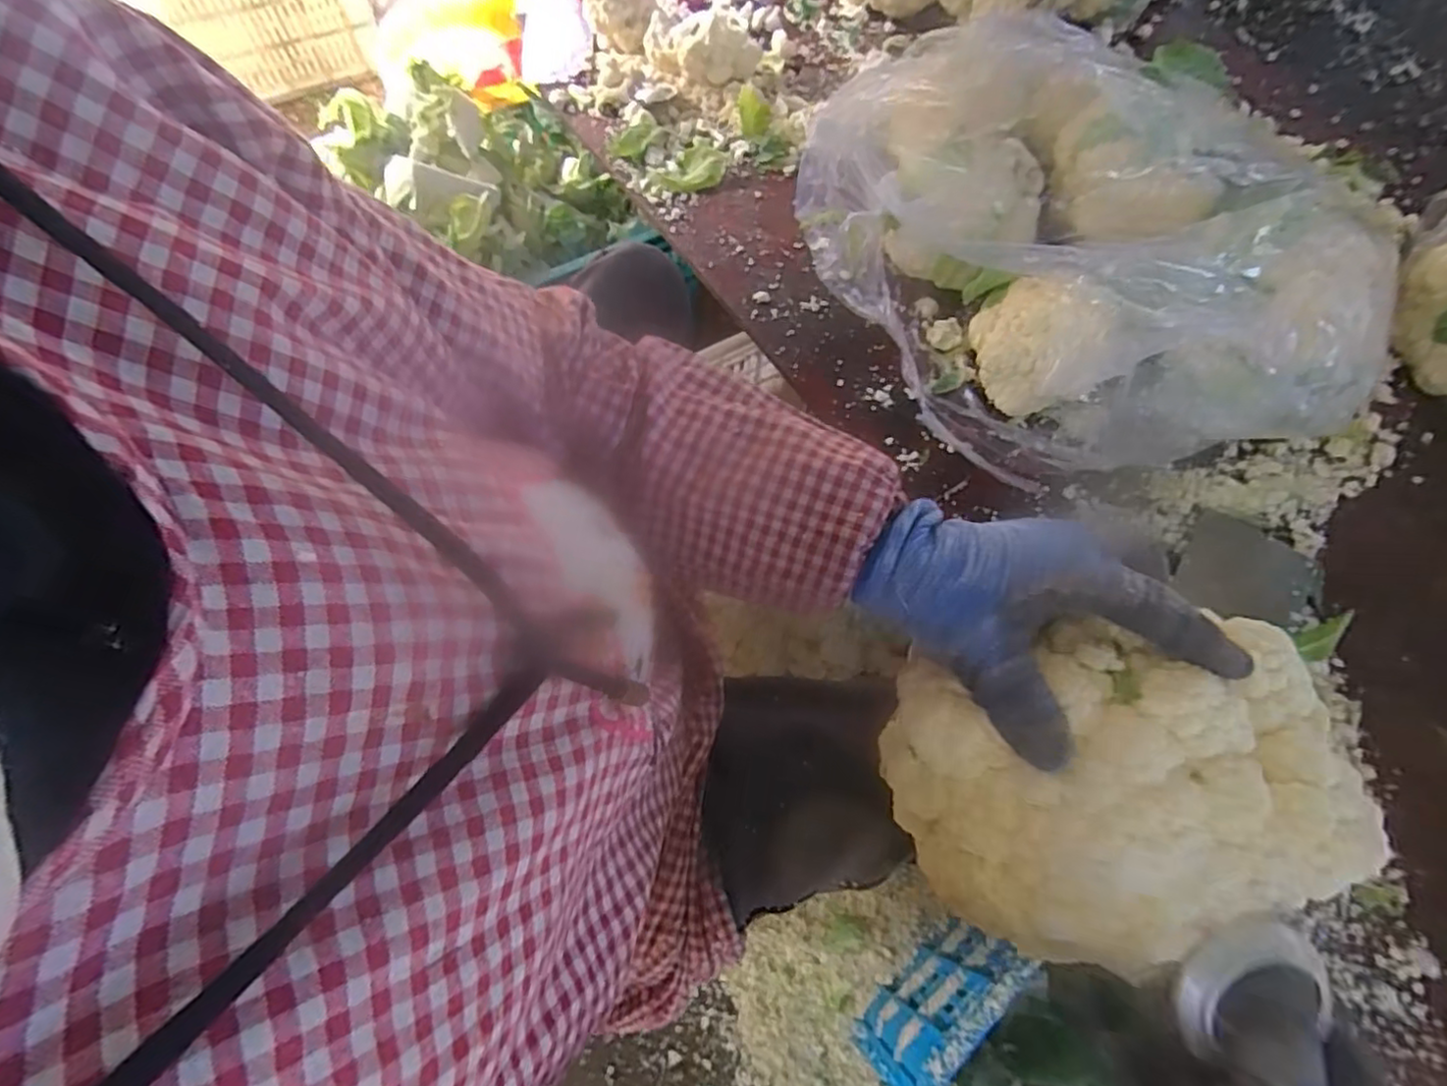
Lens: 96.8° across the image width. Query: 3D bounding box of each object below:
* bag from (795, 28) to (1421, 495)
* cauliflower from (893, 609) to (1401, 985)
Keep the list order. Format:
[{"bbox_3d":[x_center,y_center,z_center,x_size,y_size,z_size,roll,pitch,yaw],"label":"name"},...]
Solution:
[{"bbox_3d":[0.320,-0.263,0.589,0.311,0.182,0.451,-25,69,-13],"label":"bag"},{"bbox_3d":[0.165,0.114,0.287,0.160,0.118,0.133,-1,66,-3],"label":"cauliflower"}]

